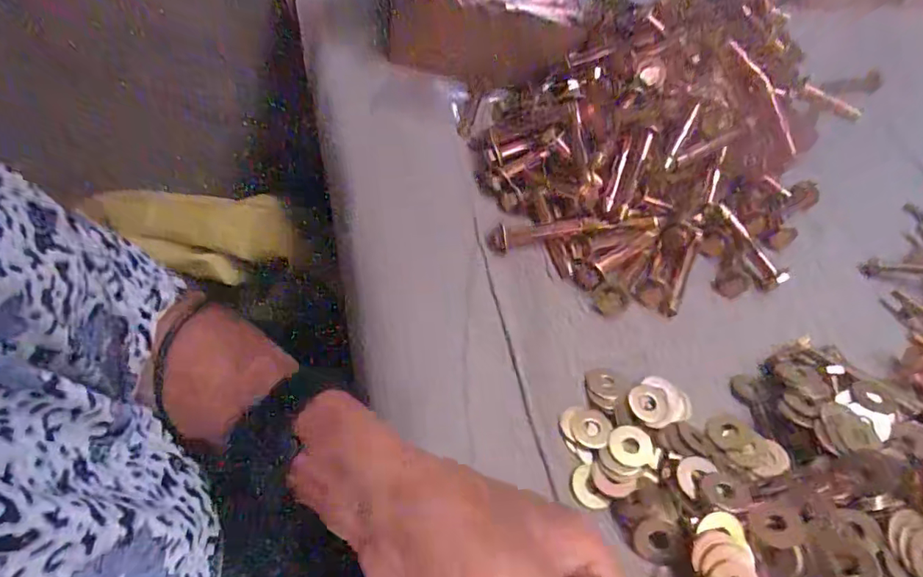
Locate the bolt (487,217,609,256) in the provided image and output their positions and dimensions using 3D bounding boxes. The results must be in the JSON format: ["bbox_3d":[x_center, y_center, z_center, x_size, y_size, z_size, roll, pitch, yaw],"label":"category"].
[{"bbox_3d":[0.056,-0.036,0.340,0.077,0.020,0.017,-6,54,-11],"label":"bolt"}]

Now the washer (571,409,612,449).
[{"bbox_3d":[0.067,0.071,0.273,0.020,0.004,0.021,3,53,-4],"label":"washer"}]

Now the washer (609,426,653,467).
[{"bbox_3d":[0.085,0.078,0.265,0.020,0.004,0.021,3,53,-4],"label":"washer"}]

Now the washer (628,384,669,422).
[{"bbox_3d":[0.100,0.061,0.281,0.022,0.004,0.020,3,53,-4],"label":"washer"}]

